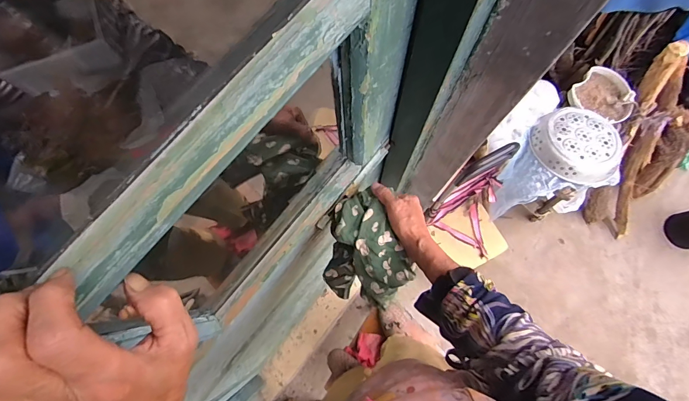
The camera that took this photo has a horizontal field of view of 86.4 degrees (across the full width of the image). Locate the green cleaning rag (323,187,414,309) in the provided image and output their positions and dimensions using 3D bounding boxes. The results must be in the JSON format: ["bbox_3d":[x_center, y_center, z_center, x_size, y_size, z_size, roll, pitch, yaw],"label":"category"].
[{"bbox_3d":[0.022,0.094,0.617,0.126,0.181,0.165,-28,77,-5],"label":"green cleaning rag"}]

